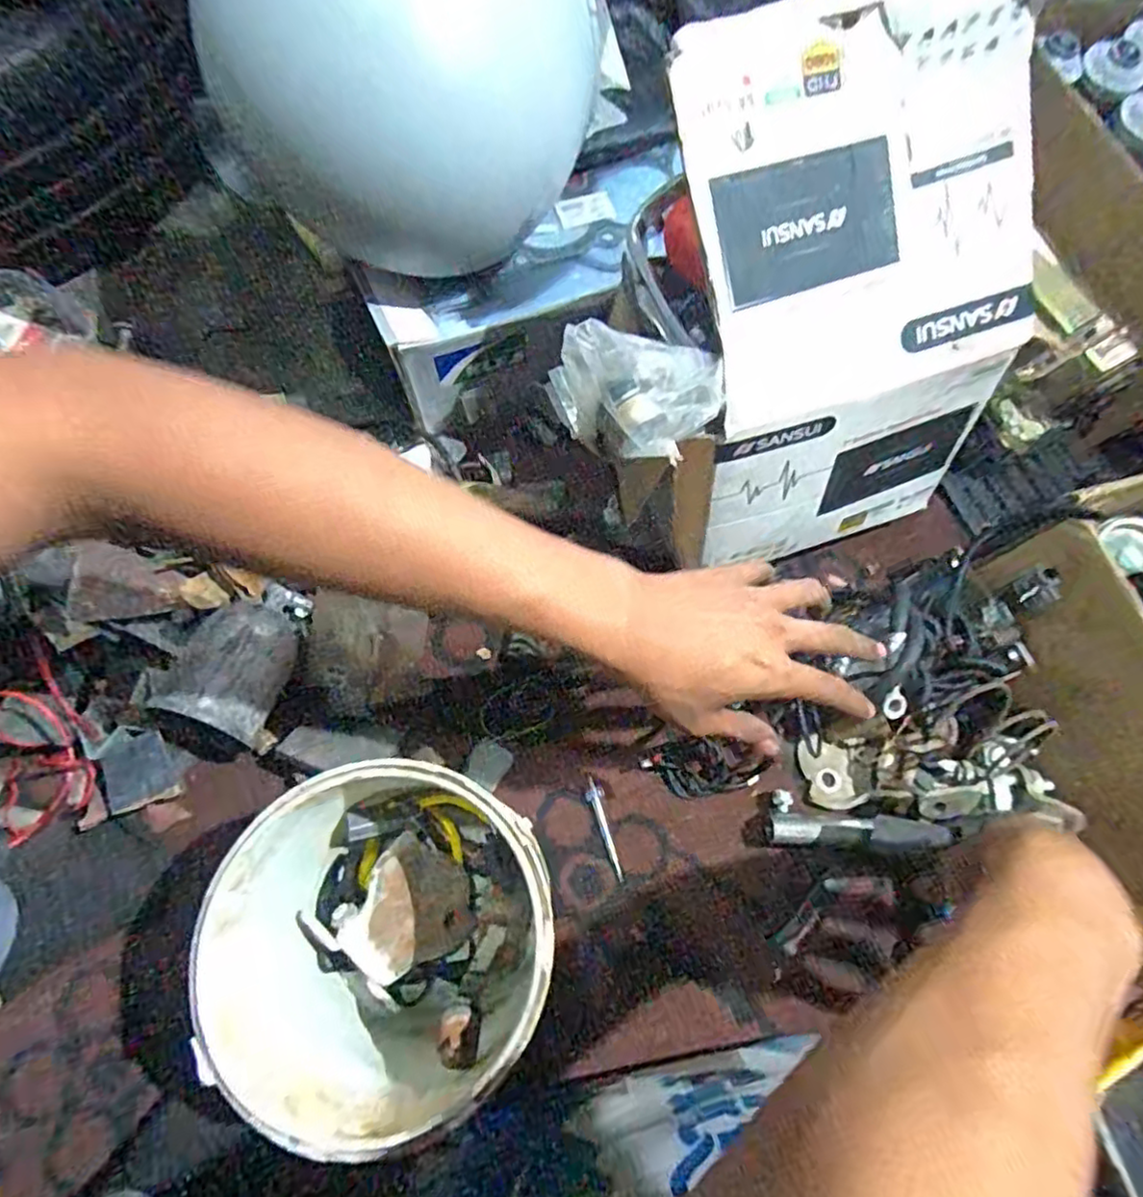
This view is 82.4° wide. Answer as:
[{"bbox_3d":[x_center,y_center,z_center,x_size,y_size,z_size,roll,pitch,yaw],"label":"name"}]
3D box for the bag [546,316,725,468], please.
[{"bbox_3d":[0.036,-0.116,0.366,0.100,0.037,0.074,1,72,-1],"label":"bag"}]

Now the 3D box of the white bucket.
[{"bbox_3d":[-0.105,0.209,0.431,0.179,0.197,0.174,0,72,-1],"label":"white bucket"}]

